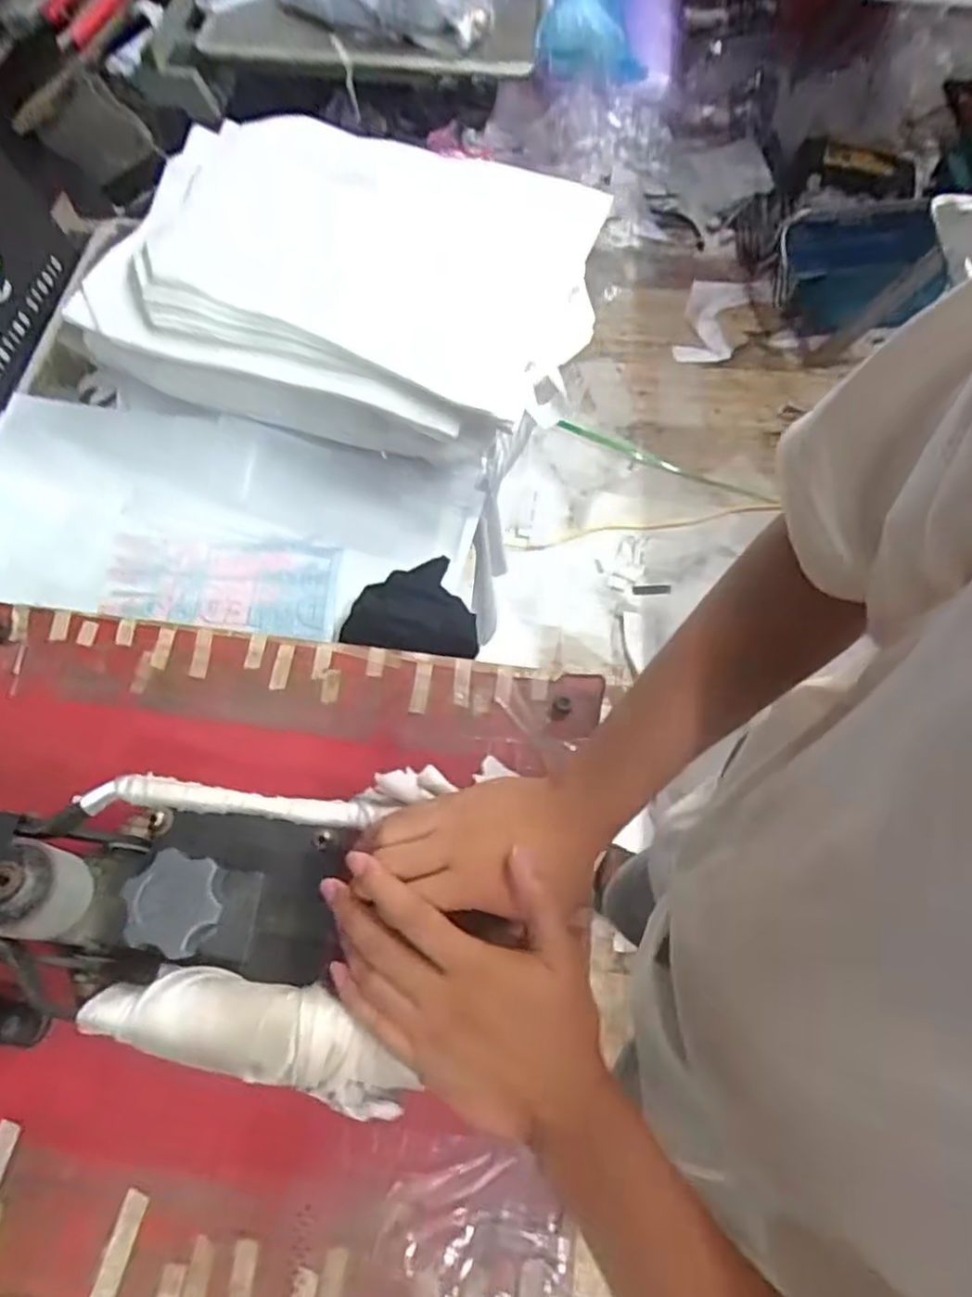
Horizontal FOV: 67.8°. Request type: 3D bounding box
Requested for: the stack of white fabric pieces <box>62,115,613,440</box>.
[{"bbox_3d":[-0.142,-0.378,0.790,0.491,0.155,0.323,16,64,7],"label":"stack of white fabric pieces"}]

